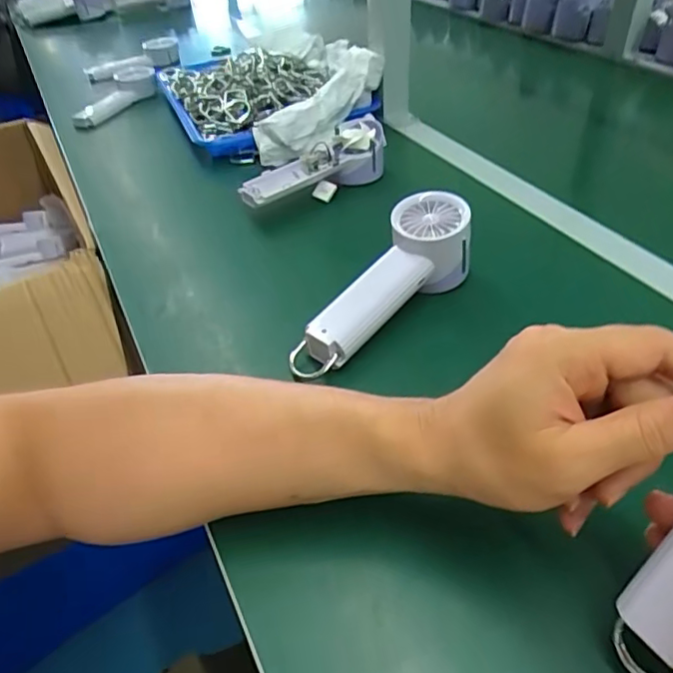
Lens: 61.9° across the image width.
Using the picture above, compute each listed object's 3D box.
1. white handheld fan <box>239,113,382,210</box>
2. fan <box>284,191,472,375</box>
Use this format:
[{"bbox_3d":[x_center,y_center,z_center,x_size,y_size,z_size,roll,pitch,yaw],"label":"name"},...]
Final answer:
[{"bbox_3d":[-0.024,-0.178,0.607,0.173,0.055,0.059,-26,46,-21],"label":"white handheld fan"},{"bbox_3d":[0.037,-0.043,0.446,0.175,0.070,0.063,-34,49,-28],"label":"fan"}]

